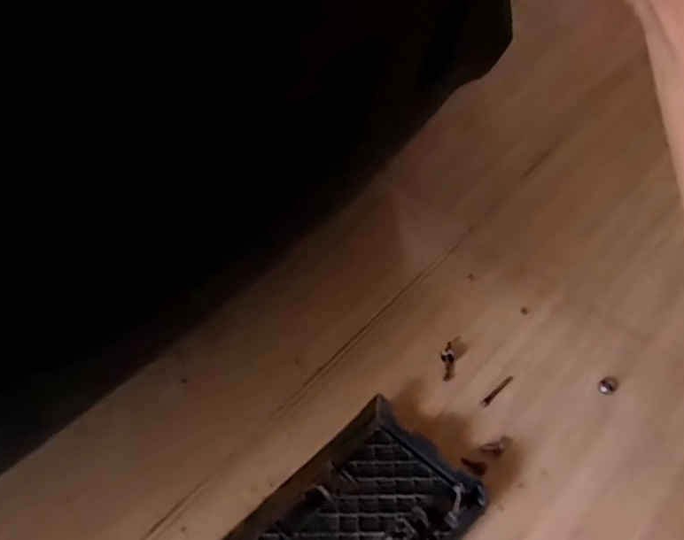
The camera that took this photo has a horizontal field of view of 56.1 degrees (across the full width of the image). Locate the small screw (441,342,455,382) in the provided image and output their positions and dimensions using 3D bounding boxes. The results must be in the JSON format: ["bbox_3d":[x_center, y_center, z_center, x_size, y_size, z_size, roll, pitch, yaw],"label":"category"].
[{"bbox_3d":[0.131,0.114,0.793,0.015,0.005,0.055,7,49,-1],"label":"small screw"}]

